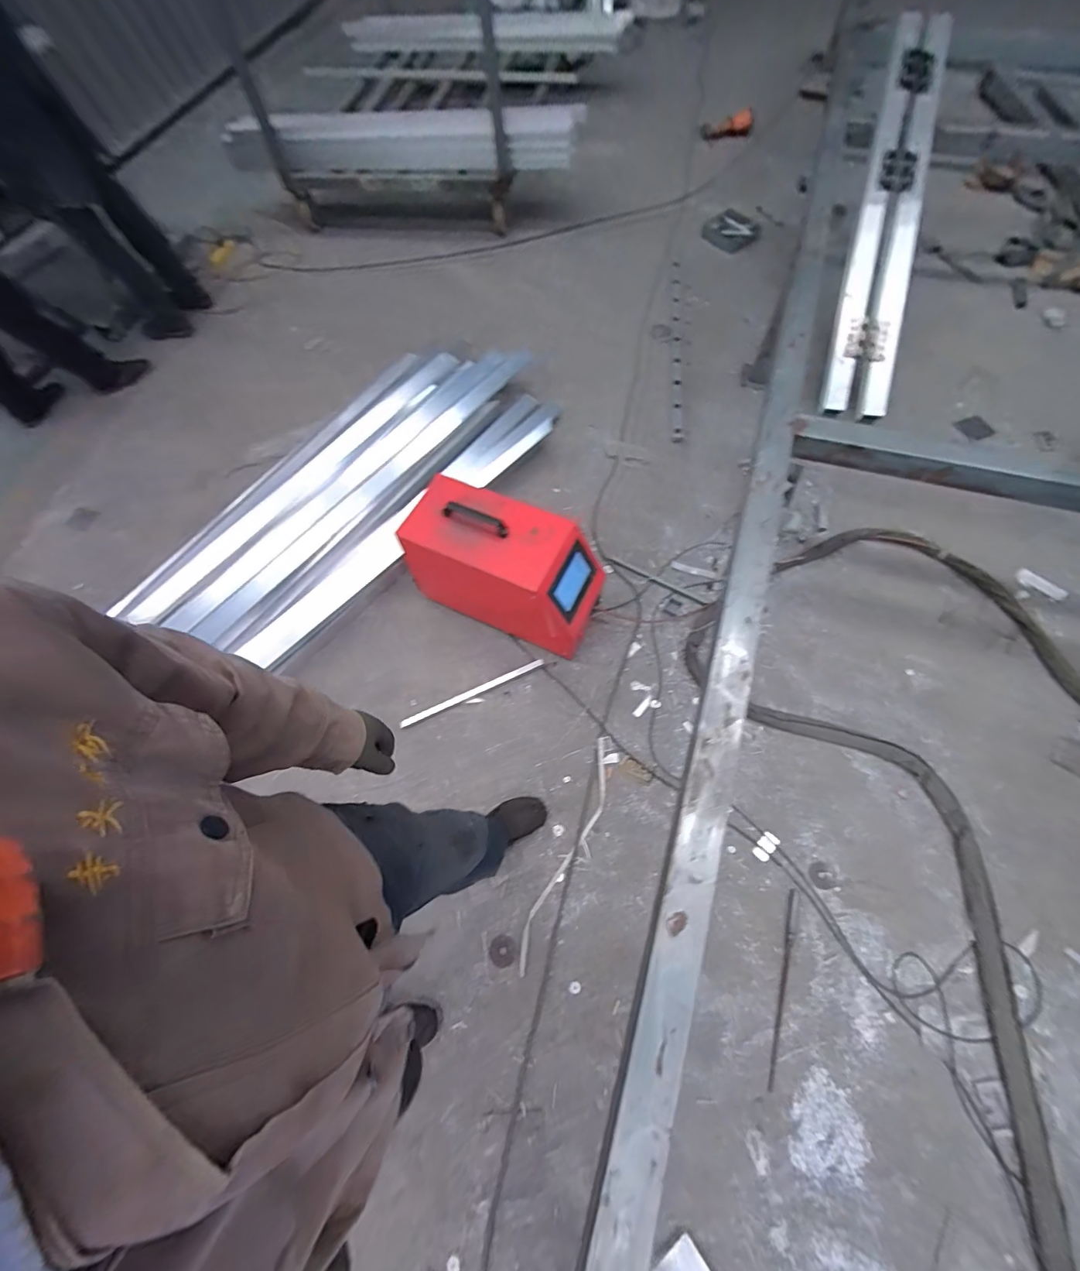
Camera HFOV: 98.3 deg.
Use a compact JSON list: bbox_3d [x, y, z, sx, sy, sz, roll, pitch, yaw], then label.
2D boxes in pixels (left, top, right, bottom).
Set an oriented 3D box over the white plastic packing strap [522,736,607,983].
[{"bbox_3d":[0.086,0.590,1.293,0.077,0.021,0.626,22,69,13],"label":"white plastic packing strap"}]

